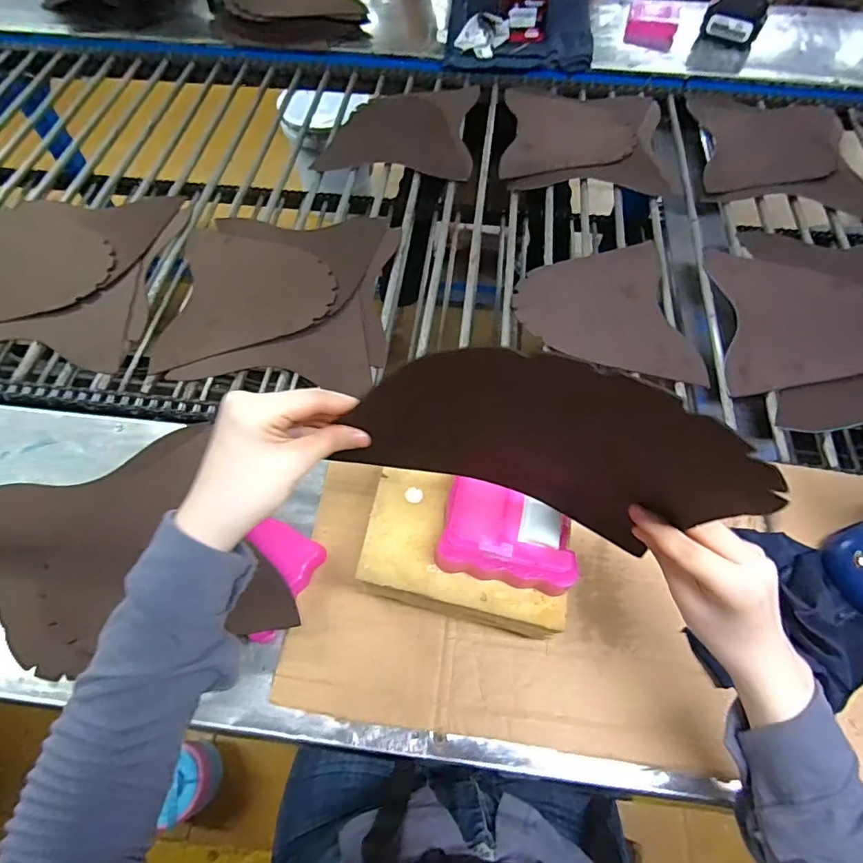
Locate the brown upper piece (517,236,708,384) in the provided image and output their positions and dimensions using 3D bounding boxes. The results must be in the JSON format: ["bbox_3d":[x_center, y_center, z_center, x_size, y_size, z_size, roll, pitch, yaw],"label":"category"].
[{"bbox_3d":[0.239,-0.174,0.703,0.226,0.012,0.261,-3,58,0],"label":"brown upper piece"}]

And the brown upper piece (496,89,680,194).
[{"bbox_3d":[0.278,-0.537,0.896,0.288,0.023,0.290,4,63,2],"label":"brown upper piece"}]

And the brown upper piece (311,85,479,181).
[{"bbox_3d":[-0.054,-0.567,0.916,0.263,0.007,0.266,5,63,3],"label":"brown upper piece"}]

